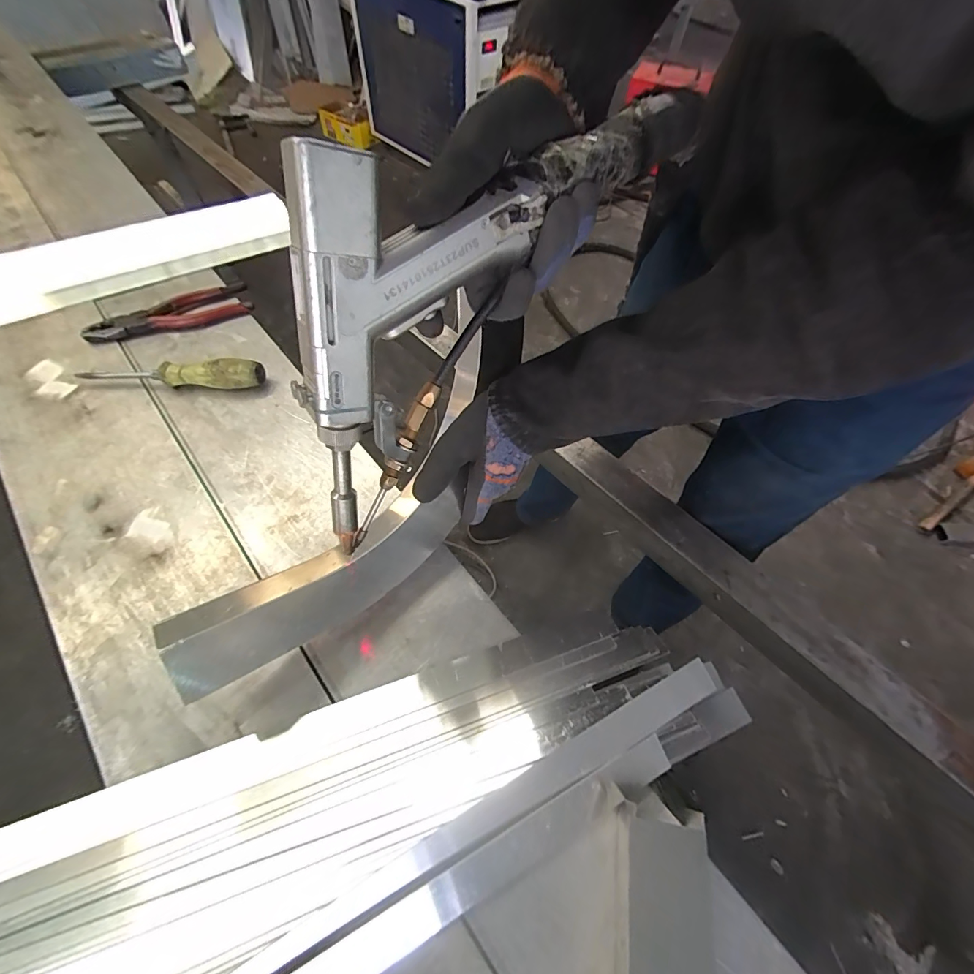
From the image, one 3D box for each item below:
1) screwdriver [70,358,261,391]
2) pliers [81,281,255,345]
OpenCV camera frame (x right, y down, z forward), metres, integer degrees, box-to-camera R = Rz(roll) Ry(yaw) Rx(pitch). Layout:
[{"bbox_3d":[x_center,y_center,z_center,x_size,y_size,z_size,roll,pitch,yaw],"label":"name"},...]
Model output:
[{"bbox_3d":[-0.367,-0.131,0.486,0.203,0.030,0.024,0,59,-3],"label":"screwdriver"},{"bbox_3d":[-0.415,-0.227,0.549,0.191,0.015,0.069,-21,62,-15],"label":"pliers"}]

